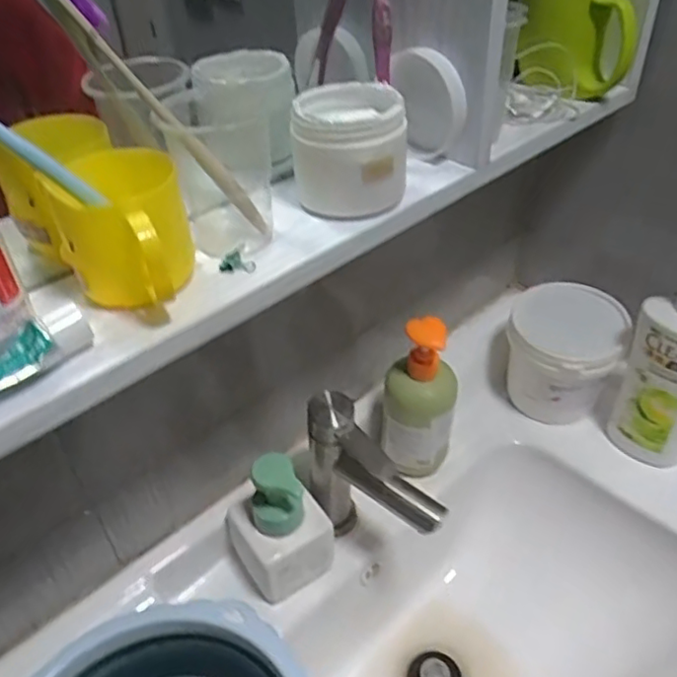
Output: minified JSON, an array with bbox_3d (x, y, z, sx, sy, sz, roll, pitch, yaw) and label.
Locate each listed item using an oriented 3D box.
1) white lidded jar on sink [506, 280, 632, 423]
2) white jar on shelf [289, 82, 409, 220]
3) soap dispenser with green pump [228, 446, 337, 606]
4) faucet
[{"bbox_3d":[0.260,0.025,0.742,0.115,0.133,0.114,-2,40,1],"label":"white lidded jar on sink"},{"bbox_3d":[0.008,-0.130,0.443,0.076,0.067,0.082,-2,40,1],"label":"white jar on shelf"},{"bbox_3d":[-0.057,0.164,0.582,0.079,0.146,0.079,-31,47,-29],"label":"soap dispenser with green pump"},{"bbox_3d":[0.030,0.142,0.579,0.135,0.168,0.044,31,50,33],"label":"faucet"}]

